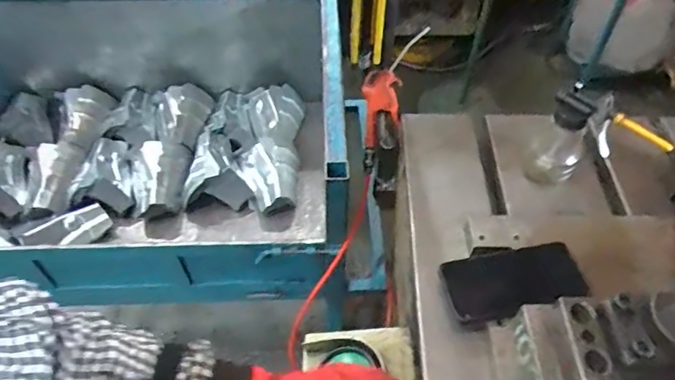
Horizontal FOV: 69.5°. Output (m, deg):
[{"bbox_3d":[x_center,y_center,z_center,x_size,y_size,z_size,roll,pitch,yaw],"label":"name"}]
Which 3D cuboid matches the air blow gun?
[{"bbox_3d":[0.077,-0.157,0.866,0.075,0.271,0.033,27,31,18],"label":"air blow gun"}]

